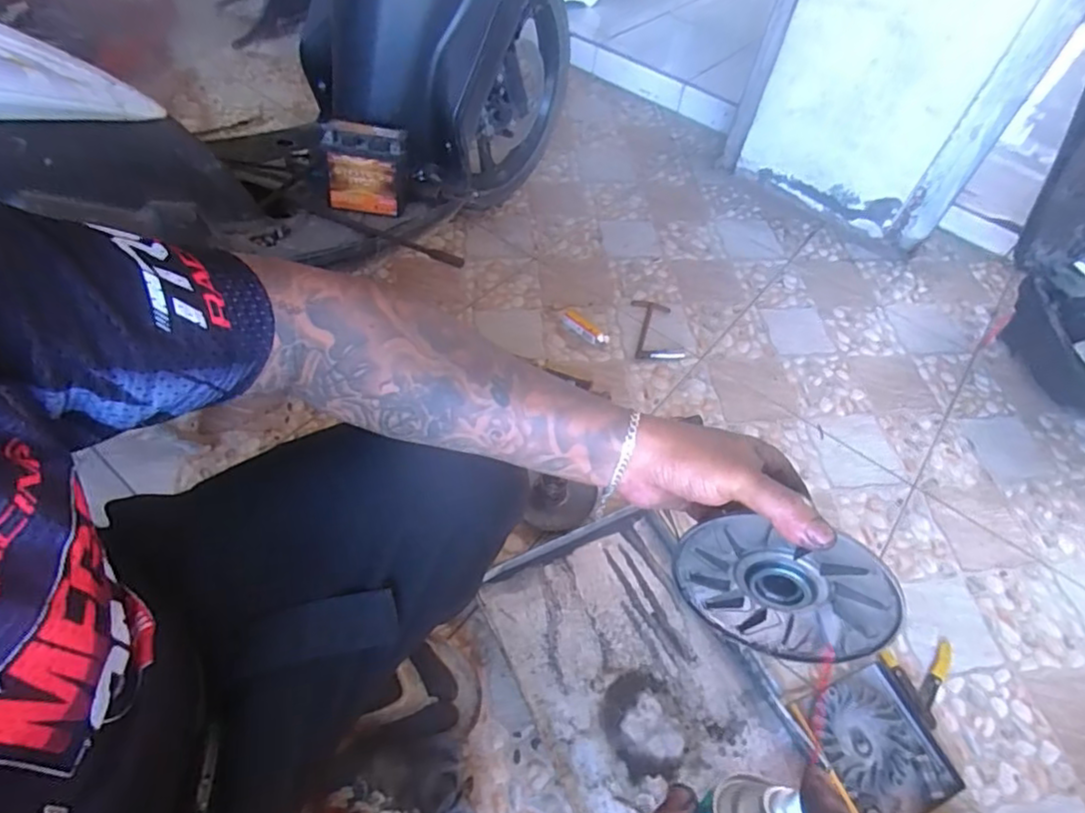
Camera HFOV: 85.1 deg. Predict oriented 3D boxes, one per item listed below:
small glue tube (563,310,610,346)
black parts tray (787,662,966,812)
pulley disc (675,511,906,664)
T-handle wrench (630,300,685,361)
[{"bbox_3d":[0.080,-0.145,1.097,0.096,0.014,0.034,39,59,21],"label":"small glue tube"},{"bbox_3d":[0.404,0.412,0.718,0.153,0.027,0.152,-16,57,-17],"label":"black parts tray"},{"bbox_3d":[0.153,0.121,0.383,0.129,0.120,0.027,25,55,12],"label":"pulley disc"},{"bbox_3d":[0.219,-0.148,1.127,0.090,0.022,0.166,5,53,-2],"label":"T-handle wrench"}]

